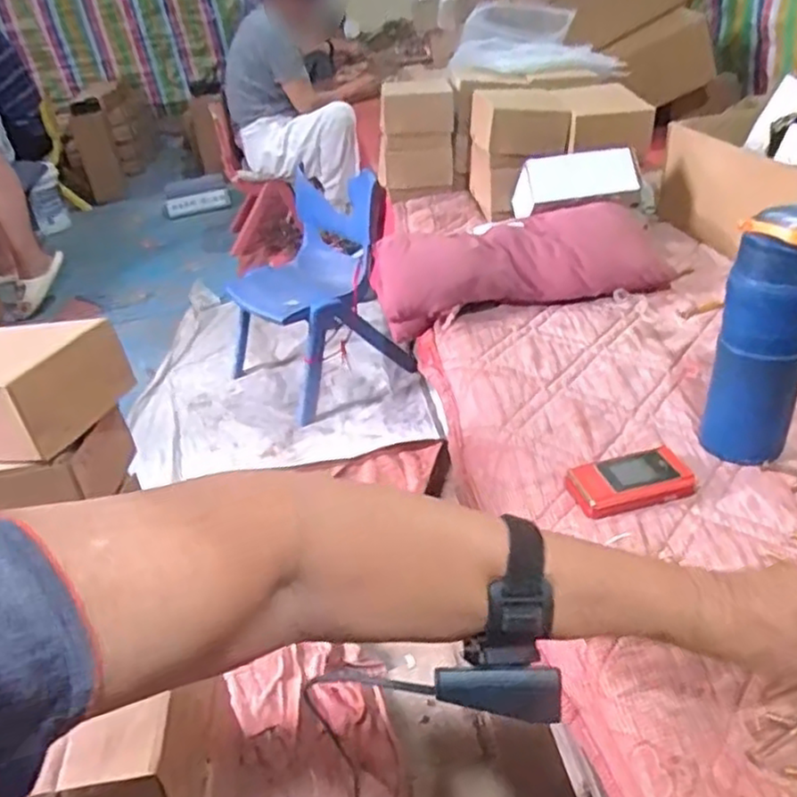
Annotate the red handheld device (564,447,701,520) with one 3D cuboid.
[{"bbox_3d":[0.208,0.074,0.627,0.108,0.021,0.060,-13,34,-9],"label":"red handheld device"}]

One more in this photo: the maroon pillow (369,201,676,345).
[{"bbox_3d":[0.168,-0.195,0.988,0.406,0.097,0.176,-9,34,-4],"label":"maroon pillow"}]

